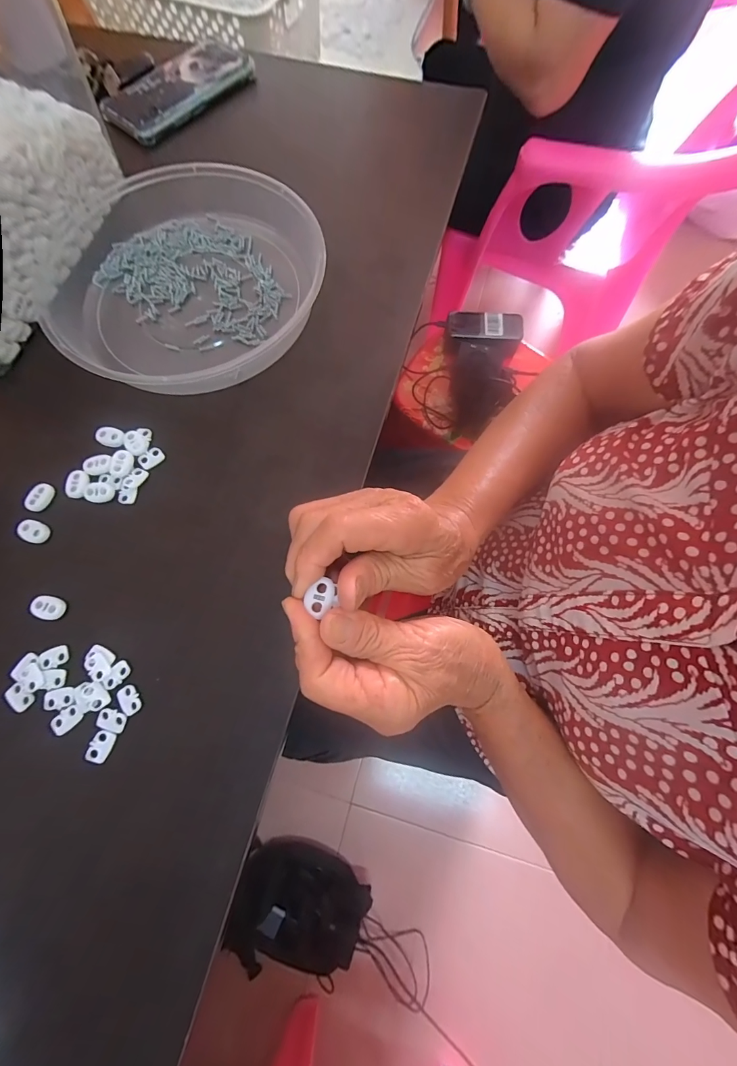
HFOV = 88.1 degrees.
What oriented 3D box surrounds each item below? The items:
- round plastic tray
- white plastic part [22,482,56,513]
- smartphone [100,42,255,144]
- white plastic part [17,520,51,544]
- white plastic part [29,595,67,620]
[{"bbox_3d":[-0.161,-0.229,0.334,0.227,0.034,0.244,0,73,1],"label":"round plastic tray"},{"bbox_3d":[-0.254,-0.028,0.293,0.019,0.004,0.022,22,75,7],"label":"white plastic part"},{"bbox_3d":[-0.211,-0.494,0.422,0.163,0.018,0.093,-41,77,-11],"label":"smartphone"},{"bbox_3d":[-0.252,-0.001,0.286,0.021,0.004,0.015,19,74,6],"label":"white plastic part"},{"bbox_3d":[-0.228,0.053,0.272,0.022,0.008,0.015,10,74,4],"label":"white plastic part"}]

